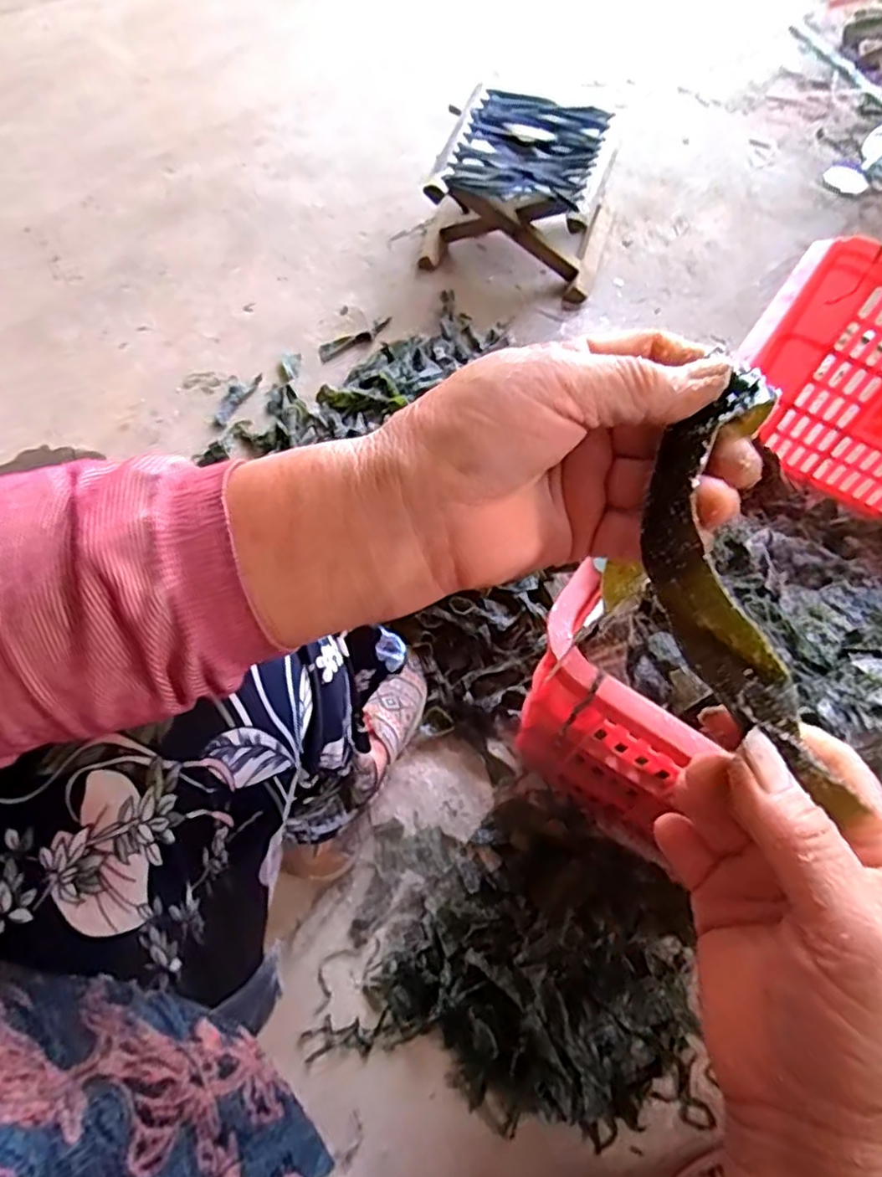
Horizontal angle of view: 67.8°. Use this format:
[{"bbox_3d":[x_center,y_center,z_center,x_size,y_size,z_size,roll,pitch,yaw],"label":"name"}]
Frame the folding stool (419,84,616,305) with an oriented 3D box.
[{"bbox_3d":[0.109,-0.576,0.966,0.243,0.146,0.263,6,63,1],"label":"folding stool"}]

